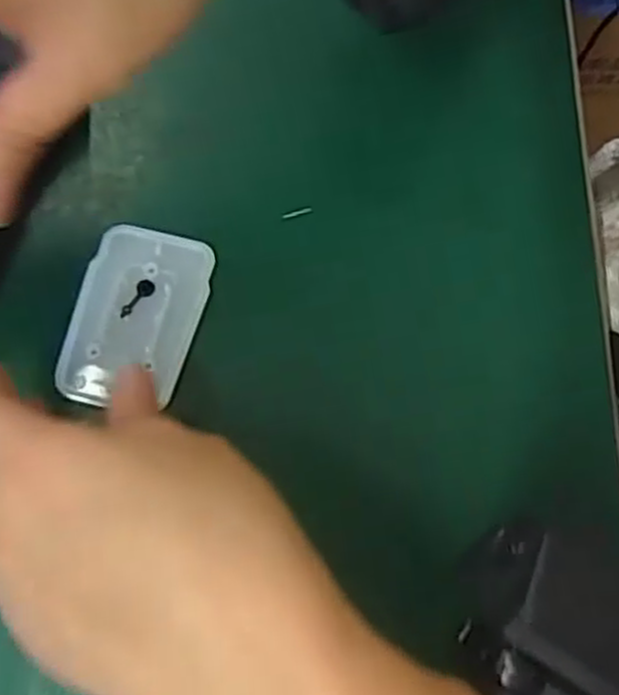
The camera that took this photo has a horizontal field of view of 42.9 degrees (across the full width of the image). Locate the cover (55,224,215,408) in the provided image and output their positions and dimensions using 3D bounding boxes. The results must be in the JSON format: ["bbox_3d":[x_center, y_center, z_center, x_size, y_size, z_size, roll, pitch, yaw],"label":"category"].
[{"bbox_3d":[-0.064,-0.012,0.289,0.046,0.004,0.069,15,72,3],"label":"cover"}]

